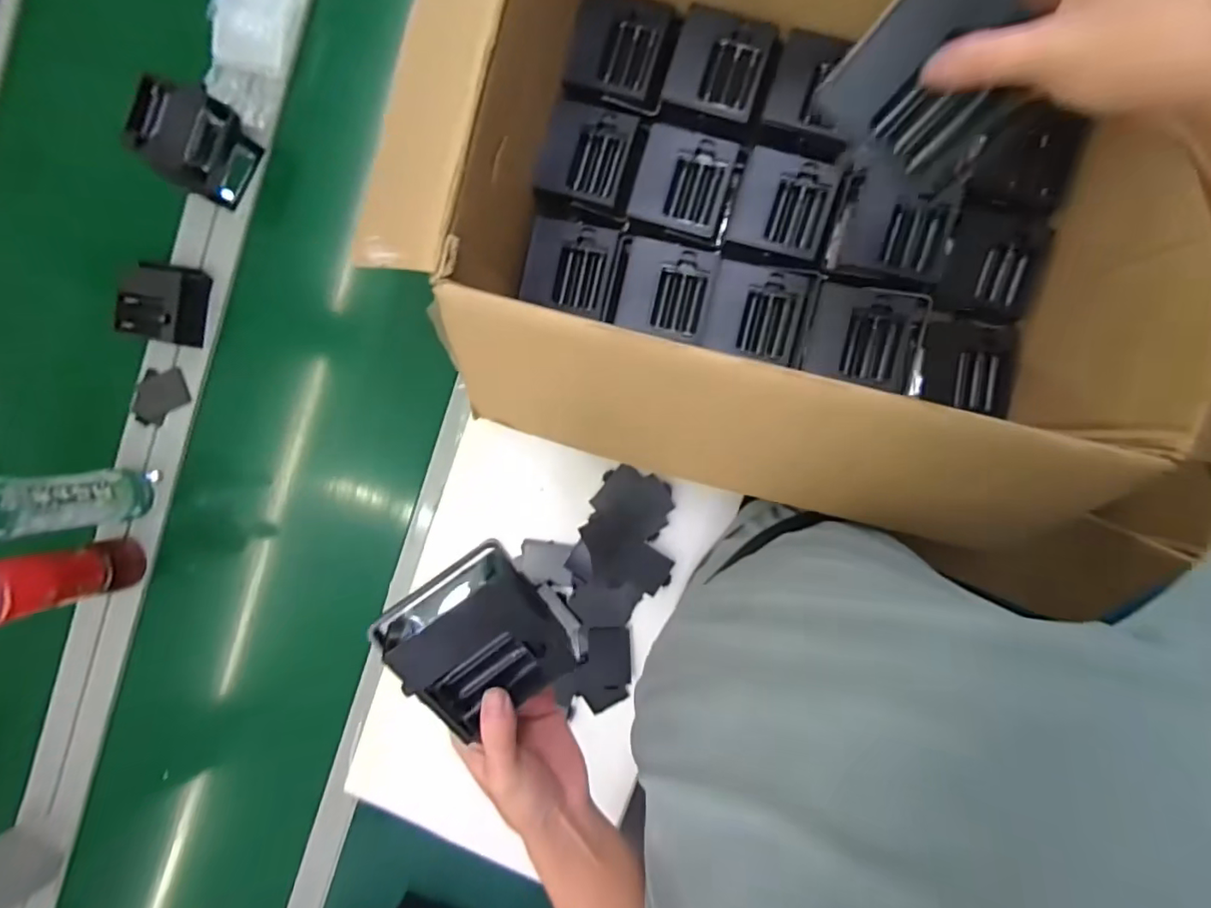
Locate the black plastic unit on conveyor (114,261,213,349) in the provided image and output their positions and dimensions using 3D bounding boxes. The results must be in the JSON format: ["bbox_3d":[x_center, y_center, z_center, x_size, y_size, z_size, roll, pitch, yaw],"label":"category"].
[{"bbox_3d":[-0.519,-0.178,0.664,0.090,0.035,0.090,13,94,7],"label":"black plastic unit on conveyor"}]

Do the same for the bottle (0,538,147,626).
[{"bbox_3d":[-0.625,0.142,0.608,0.057,0.214,0.064,-11,91,7],"label":"bottle"}]

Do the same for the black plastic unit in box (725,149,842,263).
[{"bbox_3d":[0.159,-0.223,0.509,0.083,0.017,0.084,18,94,6],"label":"black plastic unit in box"}]

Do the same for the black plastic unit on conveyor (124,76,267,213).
[{"bbox_3d":[-0.455,-0.346,0.632,0.084,0.077,0.101,28,95,5],"label":"black plastic unit on conveyor"}]

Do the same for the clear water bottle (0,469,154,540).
[{"bbox_3d":[-0.596,0.053,0.585,0.058,0.216,0.060,0,92,7],"label":"clear water bottle"}]

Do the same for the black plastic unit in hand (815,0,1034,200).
[{"bbox_3d":[0.176,-0.194,0.300,0.093,0.010,0.084,32,136,-14],"label":"black plastic unit in hand"}]

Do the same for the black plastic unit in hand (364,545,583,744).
[{"bbox_3d":[-0.078,0.110,0.353,0.100,0.048,0.100,-44,117,-6],"label":"black plastic unit in hand"}]

